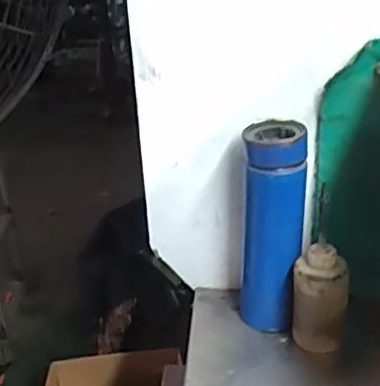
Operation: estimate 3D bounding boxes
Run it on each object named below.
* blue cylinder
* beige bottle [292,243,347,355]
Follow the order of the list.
[{"bbox_3d":[0.086,0.040,0.656,0.073,0.215,0.067,-2,27,8],"label":"blue cylinder"},{"bbox_3d":[0.130,0.110,0.631,0.052,0.111,0.040,0,28,12],"label":"beige bottle"}]

